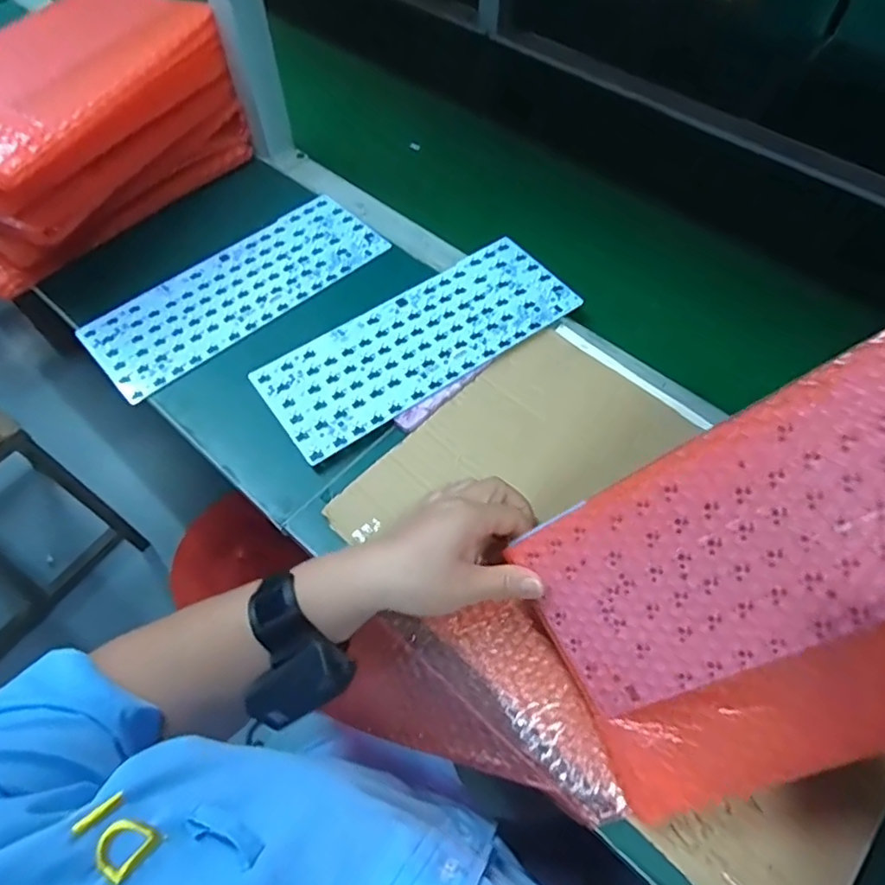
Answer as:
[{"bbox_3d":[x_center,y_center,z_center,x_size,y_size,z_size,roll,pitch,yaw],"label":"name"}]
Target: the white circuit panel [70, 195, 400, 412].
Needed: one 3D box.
[{"bbox_3d":[-0.210,-0.162,0.609,0.308,0.006,0.113,-39,69,-21],"label":"white circuit panel"}]

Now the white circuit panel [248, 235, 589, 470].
[{"bbox_3d":[-0.018,-0.100,0.559,0.307,0.004,0.118,-33,64,-18],"label":"white circuit panel"}]

